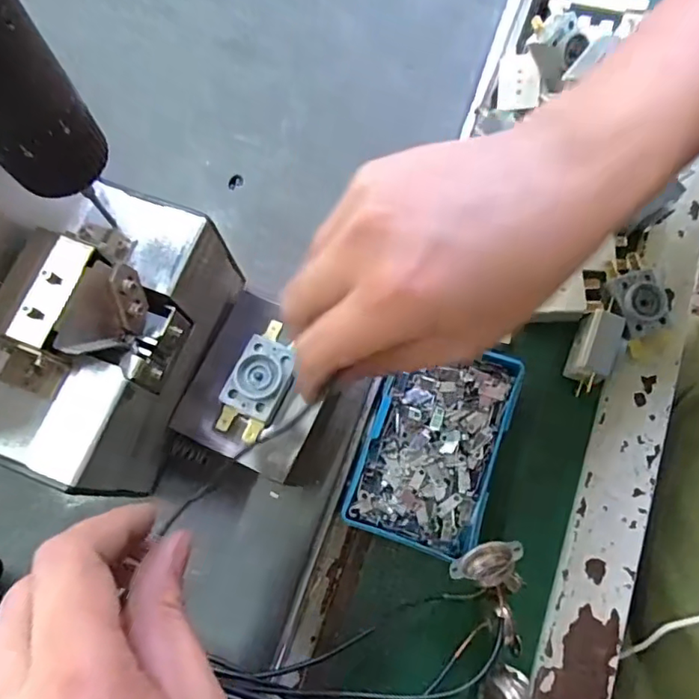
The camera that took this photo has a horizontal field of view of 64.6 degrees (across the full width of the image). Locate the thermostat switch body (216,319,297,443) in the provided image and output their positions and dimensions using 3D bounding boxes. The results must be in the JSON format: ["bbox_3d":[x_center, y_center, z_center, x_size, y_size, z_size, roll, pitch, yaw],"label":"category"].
[{"bbox_3d":[-0.044,0.016,0.274,0.027,0.014,0.056,23,75,7],"label":"thermostat switch body"}]

